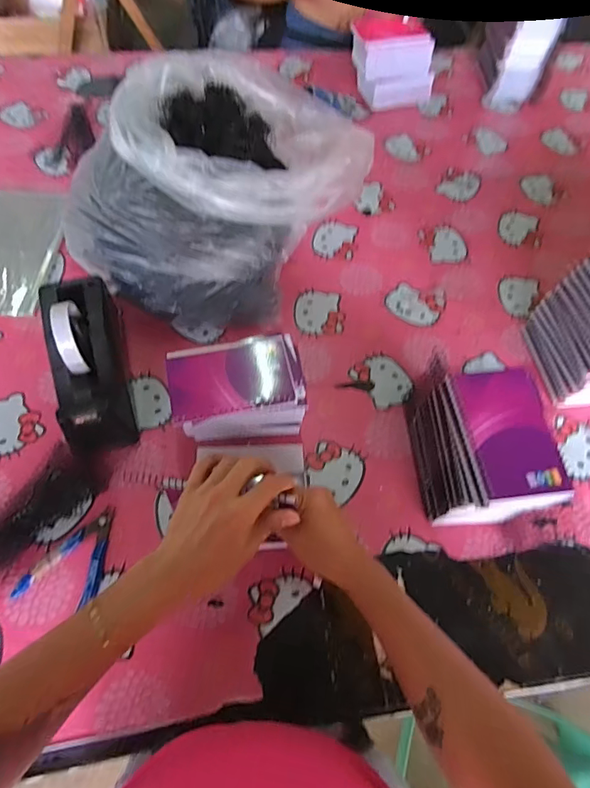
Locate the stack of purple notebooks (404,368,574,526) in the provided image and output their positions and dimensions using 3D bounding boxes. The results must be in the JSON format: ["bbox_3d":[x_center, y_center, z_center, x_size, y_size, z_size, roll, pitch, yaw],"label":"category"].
[{"bbox_3d":[0.195,0.070,0.491,0.087,0.151,0.151,-2,60,-3],"label":"stack of purple notebooks"}]

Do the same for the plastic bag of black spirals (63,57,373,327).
[{"bbox_3d":[-0.095,-0.285,0.643,0.280,0.216,0.399,33,65,14],"label":"plastic bag of black spirals"}]

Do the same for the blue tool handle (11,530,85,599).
[{"bbox_3d":[-0.263,0.181,0.489,0.013,0.008,0.086,39,66,19],"label":"blue tool handle"}]

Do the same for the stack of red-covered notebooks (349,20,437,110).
[{"bbox_3d":[0.191,-0.662,0.916,0.159,0.117,0.113,-10,61,-8],"label":"stack of red-covered notebooks"}]

